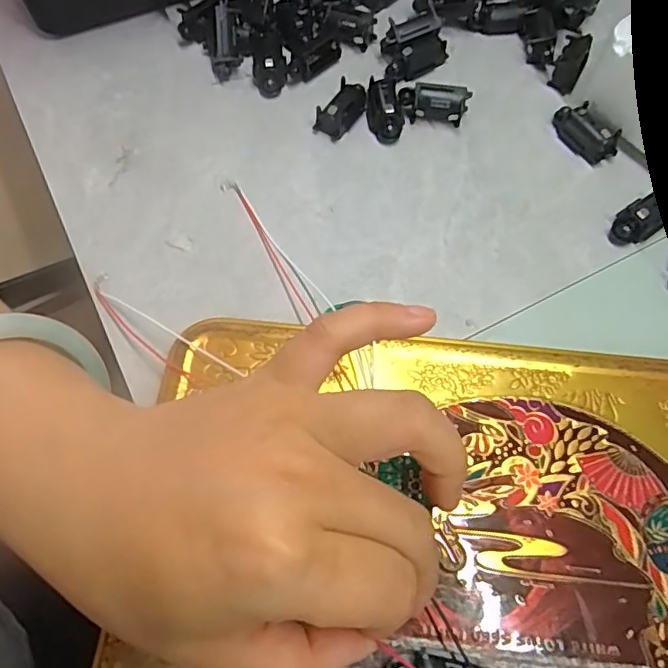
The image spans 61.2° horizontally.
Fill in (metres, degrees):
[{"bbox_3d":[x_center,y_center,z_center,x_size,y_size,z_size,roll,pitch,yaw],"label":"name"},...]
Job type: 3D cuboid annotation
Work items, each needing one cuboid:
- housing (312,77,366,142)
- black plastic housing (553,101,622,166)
[{"bbox_3d":[0.004,-0.117,0.294,0.016,0.014,0.032,28,68,11],"label":"housing"},{"bbox_3d":[0.128,-0.103,0.289,0.013,0.014,0.036,-29,69,-13],"label":"black plastic housing"}]

